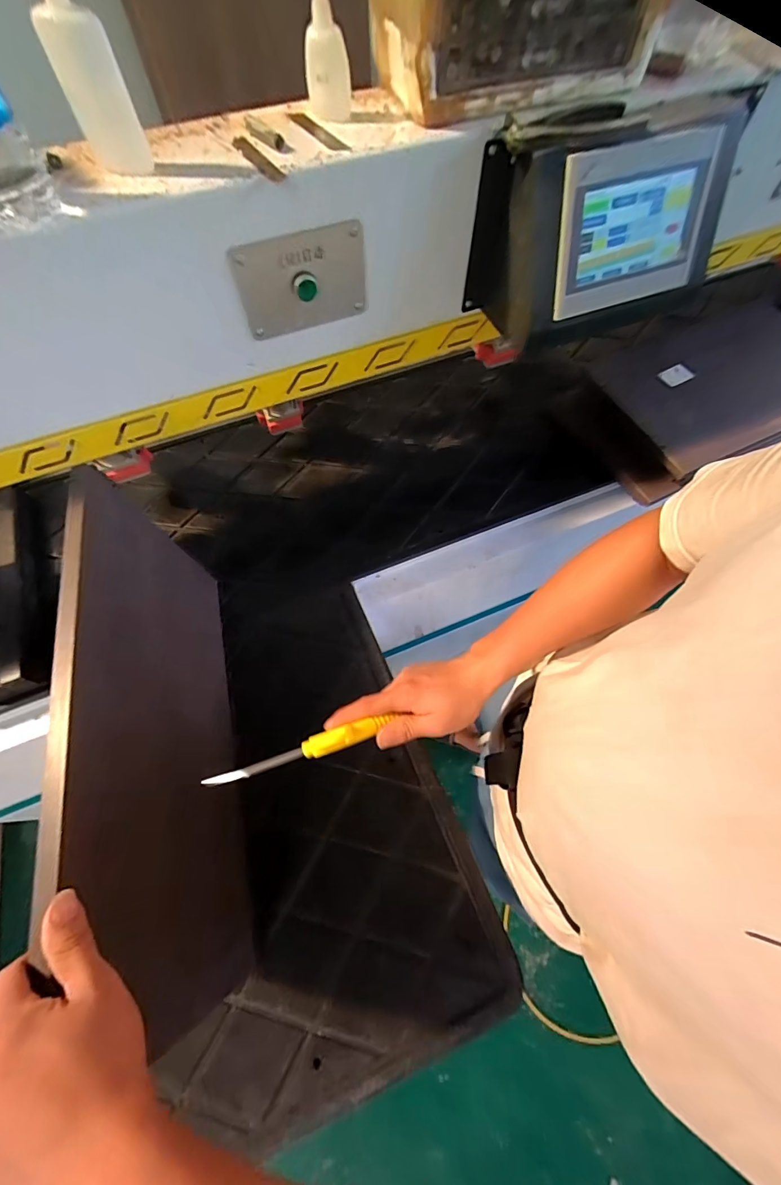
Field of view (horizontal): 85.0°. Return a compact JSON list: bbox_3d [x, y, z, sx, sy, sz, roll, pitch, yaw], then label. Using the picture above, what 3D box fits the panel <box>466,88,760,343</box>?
[{"bbox_3d":[0.270,-0.451,0.534,0.308,0.179,0.129,-17,66,-7],"label":"panel"}]

